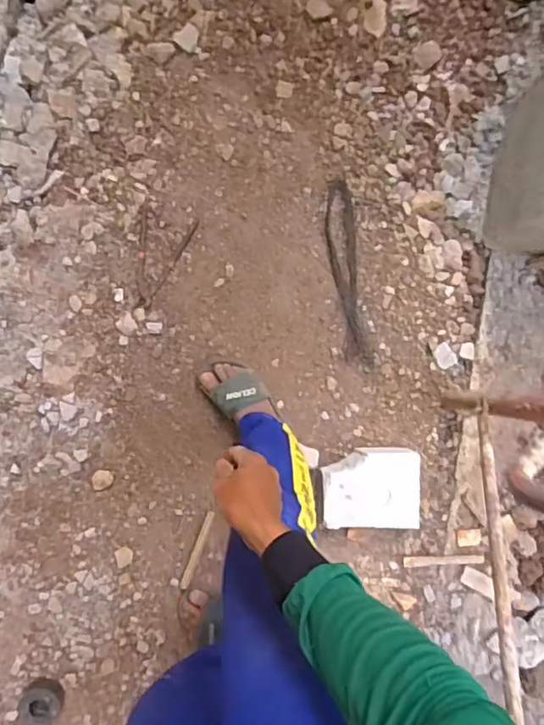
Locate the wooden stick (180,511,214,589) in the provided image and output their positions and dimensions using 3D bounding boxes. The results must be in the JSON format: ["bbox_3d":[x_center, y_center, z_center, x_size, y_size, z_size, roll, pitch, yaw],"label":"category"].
[{"bbox_3d":[-0.160,0.403,1.217,0.016,0.005,0.170,21,88,15],"label":"wooden stick"}]

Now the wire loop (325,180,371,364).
[{"bbox_3d":[0.163,-0.202,1.253,0.065,0.013,0.397,-6,89,-1],"label":"wire loop"}]

